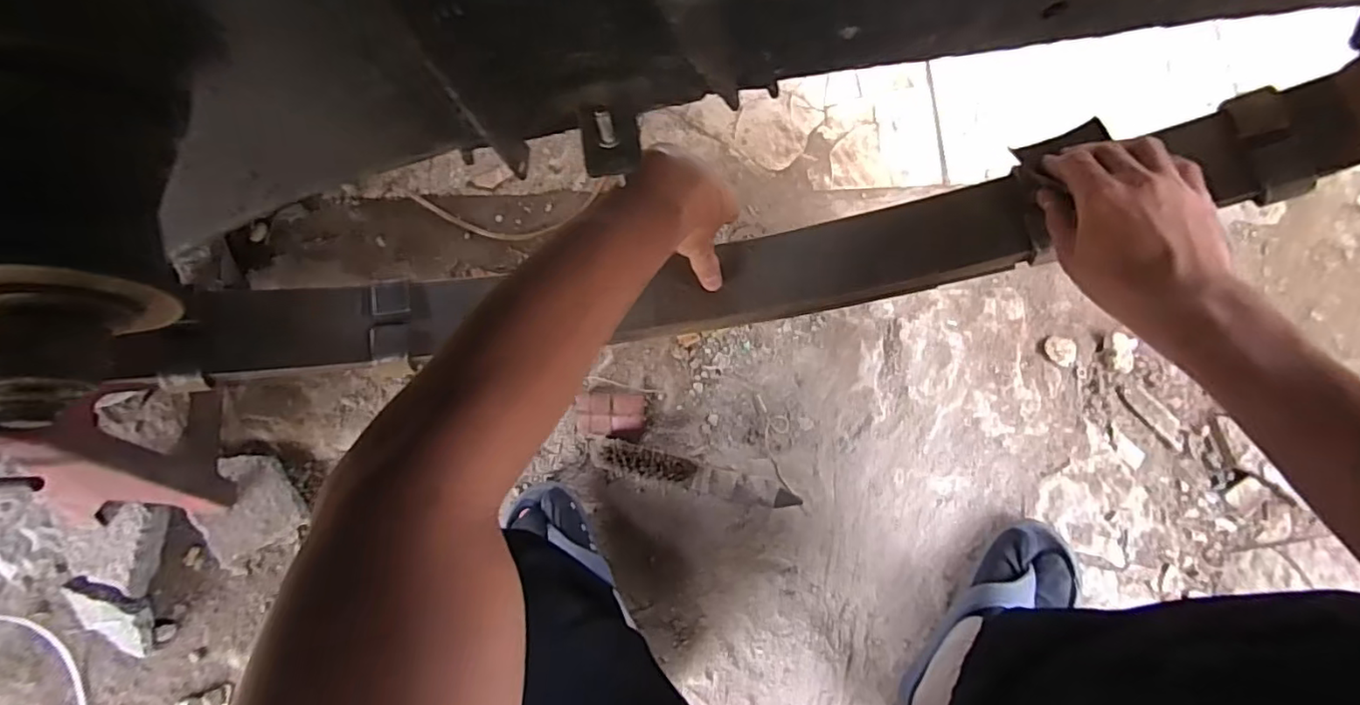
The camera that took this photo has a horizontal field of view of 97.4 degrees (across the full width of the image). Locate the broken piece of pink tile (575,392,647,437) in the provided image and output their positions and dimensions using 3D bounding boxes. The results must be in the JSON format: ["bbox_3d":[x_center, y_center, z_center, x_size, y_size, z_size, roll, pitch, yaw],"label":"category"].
[{"bbox_3d":[-0.082,0.075,0.710,0.081,0.018,0.047,2,76,1],"label":"broken piece of pink tile"}]

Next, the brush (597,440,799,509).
[{"bbox_3d":[0.017,0.137,0.671,0.228,0.049,0.035,13,77,3],"label":"brush"}]

